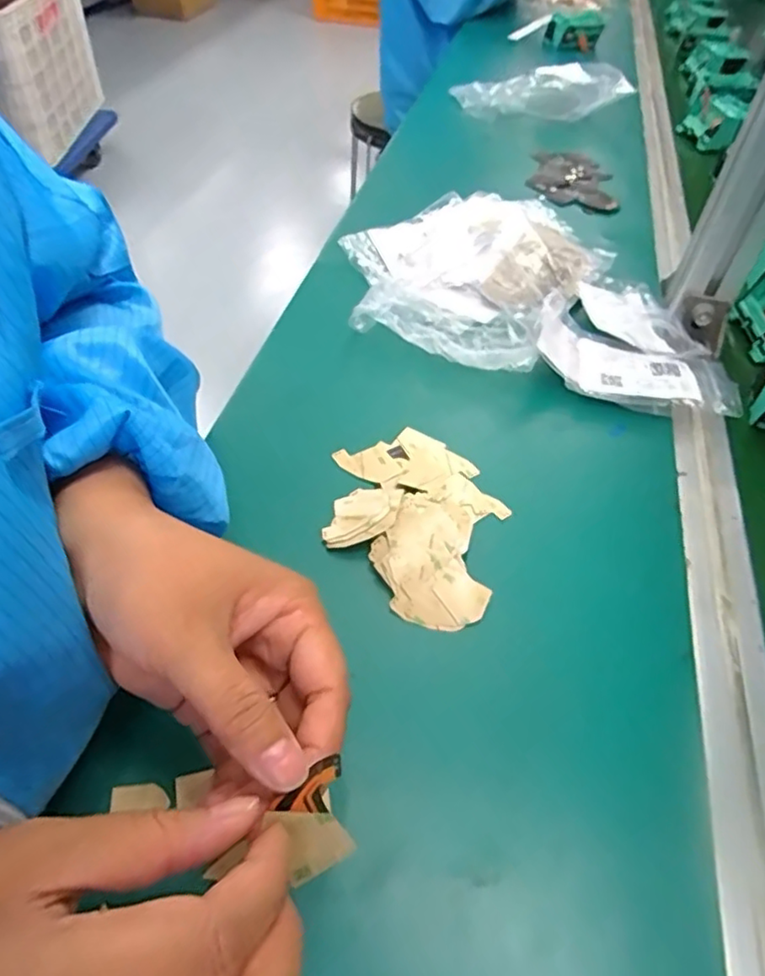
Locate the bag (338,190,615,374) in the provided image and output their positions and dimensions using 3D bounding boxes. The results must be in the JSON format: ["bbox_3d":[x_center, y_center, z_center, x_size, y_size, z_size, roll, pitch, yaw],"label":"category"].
[{"bbox_3d":[0.072,-0.196,0.533,0.204,0.041,0.260,26,48,20],"label":"bag"}]

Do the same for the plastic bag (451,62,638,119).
[{"bbox_3d":[0.204,-0.519,0.820,0.206,0.047,0.098,-5,46,-10],"label":"plastic bag"}]

